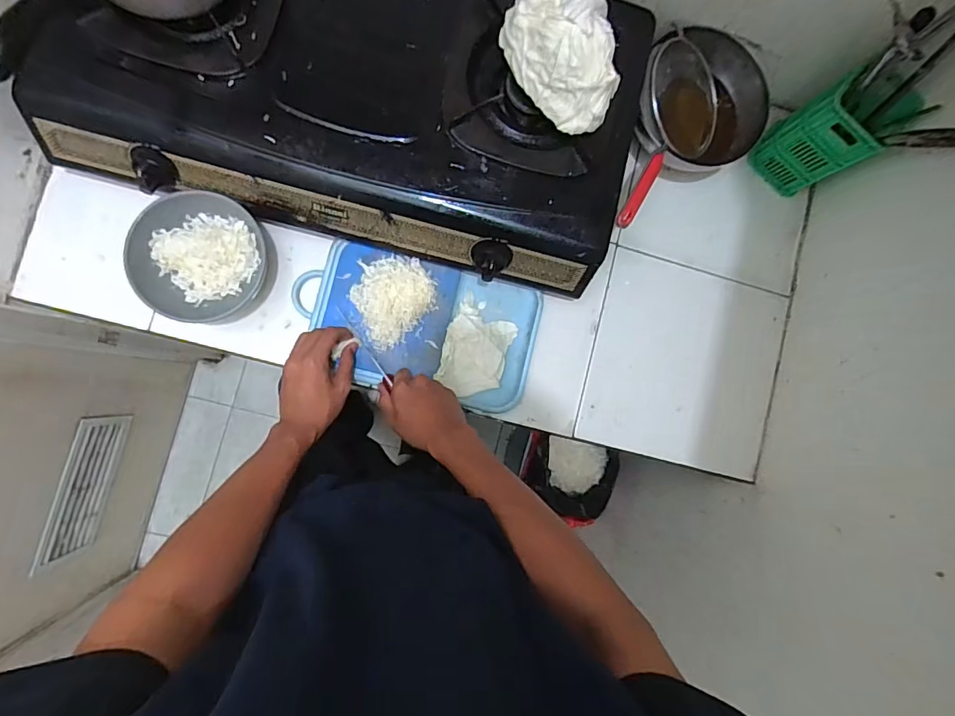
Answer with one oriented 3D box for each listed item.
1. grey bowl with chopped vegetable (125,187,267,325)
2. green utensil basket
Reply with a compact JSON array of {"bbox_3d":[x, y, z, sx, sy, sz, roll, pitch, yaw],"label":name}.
[{"bbox_3d":[-0.354,-0.127,0.630,0.139,0.062,0.157,19,85,-6],"label":"grey bowl with chopped vegetable"},{"bbox_3d":[0.487,-0.313,0.689,0.104,0.167,0.095,-42,93,-7],"label":"green utensil basket"}]

